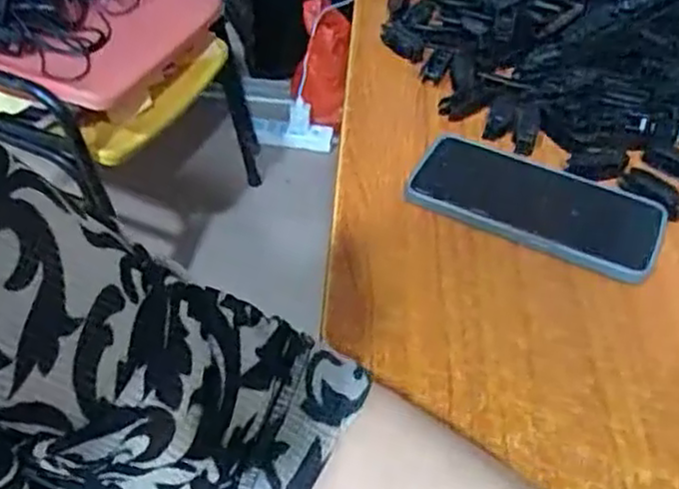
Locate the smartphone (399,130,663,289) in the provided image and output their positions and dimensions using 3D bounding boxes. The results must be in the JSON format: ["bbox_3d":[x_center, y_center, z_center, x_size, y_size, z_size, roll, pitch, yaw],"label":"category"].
[{"bbox_3d":[0.132,-0.032,0.496,0.164,0.012,0.087,21,49,16],"label":"smartphone"}]

